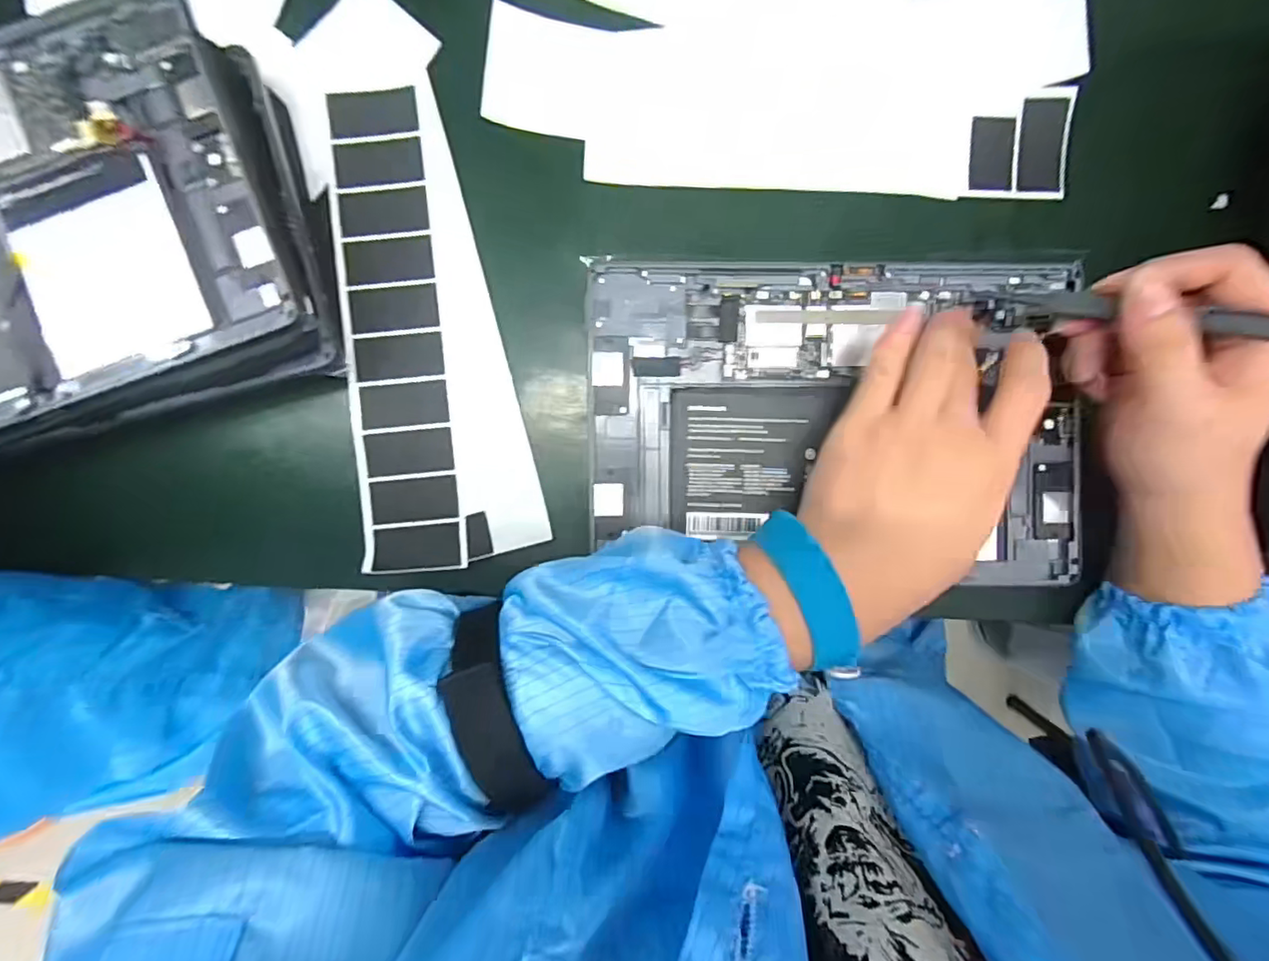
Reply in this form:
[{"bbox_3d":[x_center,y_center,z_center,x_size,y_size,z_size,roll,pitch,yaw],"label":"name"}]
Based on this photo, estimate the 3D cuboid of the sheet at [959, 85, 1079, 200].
[{"bbox_3d":[0.217,-0.189,0.325,0.056,0.005,0.060,5,97,0],"label":"sheet"}]

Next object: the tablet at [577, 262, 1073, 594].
[{"bbox_3d":[0.105,-0.032,0.302,0.253,0.016,0.164,0,88,-3],"label":"tablet"}]

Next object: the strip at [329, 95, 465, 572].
[{"bbox_3d":[-0.134,-0.081,0.324,0.053,0.007,0.262,-6,92,3],"label":"strip"}]

